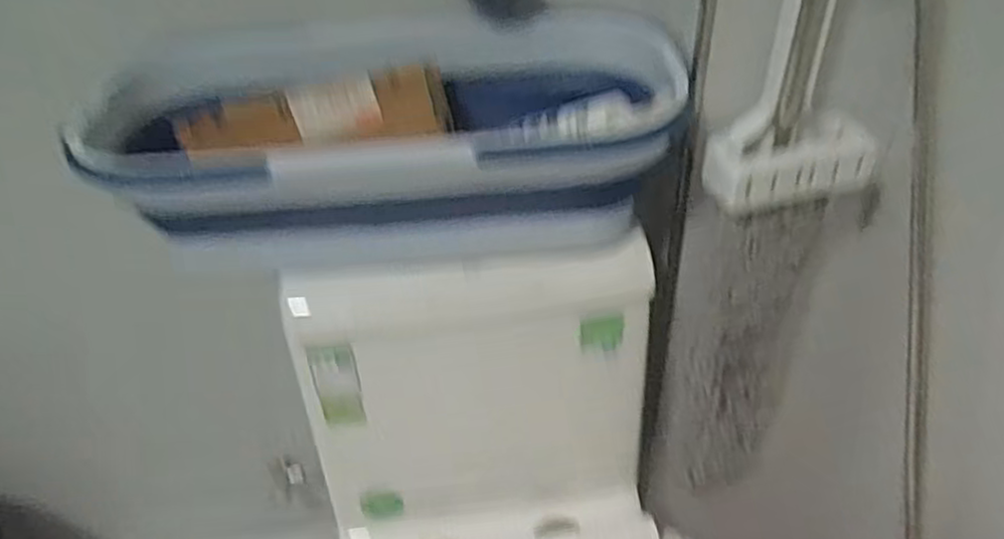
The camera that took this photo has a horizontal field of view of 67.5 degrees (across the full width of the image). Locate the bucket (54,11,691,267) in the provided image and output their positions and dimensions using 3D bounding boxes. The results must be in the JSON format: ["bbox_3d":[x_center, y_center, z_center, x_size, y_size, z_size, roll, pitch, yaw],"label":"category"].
[{"bbox_3d":[-0.092,-0.114,0.734,0.518,0.181,0.241,-6,38,-4],"label":"bucket"}]

